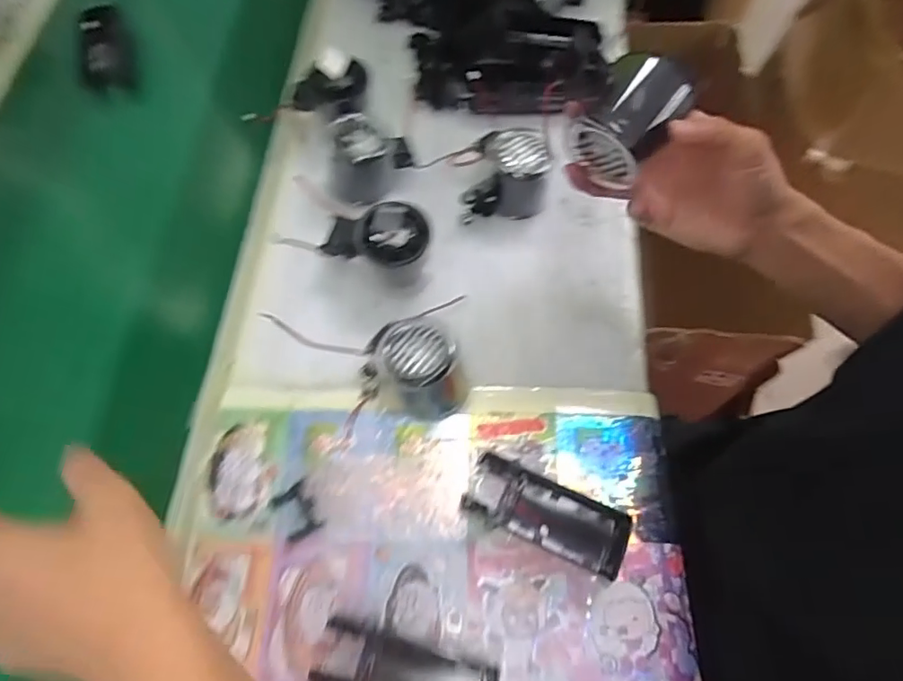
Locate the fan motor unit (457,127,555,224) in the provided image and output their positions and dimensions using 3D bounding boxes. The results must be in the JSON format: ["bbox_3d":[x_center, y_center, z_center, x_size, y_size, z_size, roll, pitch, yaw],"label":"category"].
[{"bbox_3d":[0.048,-0.138,0.455,0.067,0.051,0.073,15,68,9],"label":"fan motor unit"}]

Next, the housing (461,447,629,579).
[{"bbox_3d":[0.064,0.116,0.365,0.106,0.026,0.046,21,69,11],"label":"housing"}]

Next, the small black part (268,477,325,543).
[{"bbox_3d":[-0.106,0.118,0.370,0.028,0.005,0.035,-32,69,-11],"label":"small black part"}]

